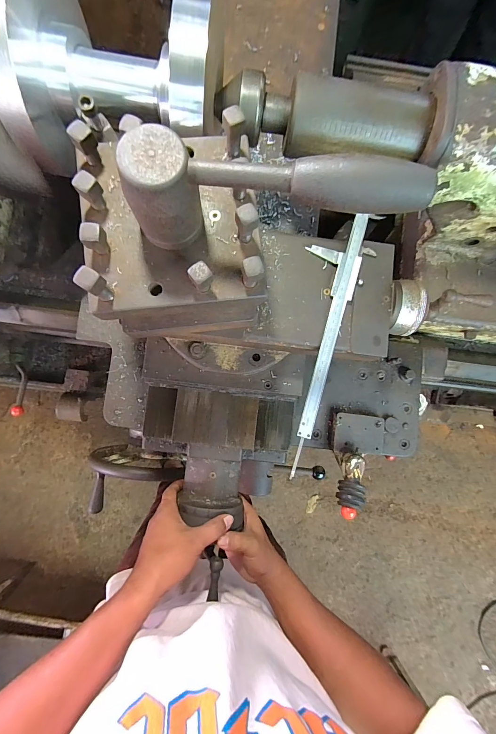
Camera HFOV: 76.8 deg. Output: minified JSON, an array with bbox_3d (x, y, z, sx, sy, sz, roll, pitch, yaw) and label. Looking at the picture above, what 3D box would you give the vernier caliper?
[{"bbox_3d":[0.078,-0.040,0.365,0.069,0.016,0.311,21,84,-2],"label":"vernier caliper"}]

